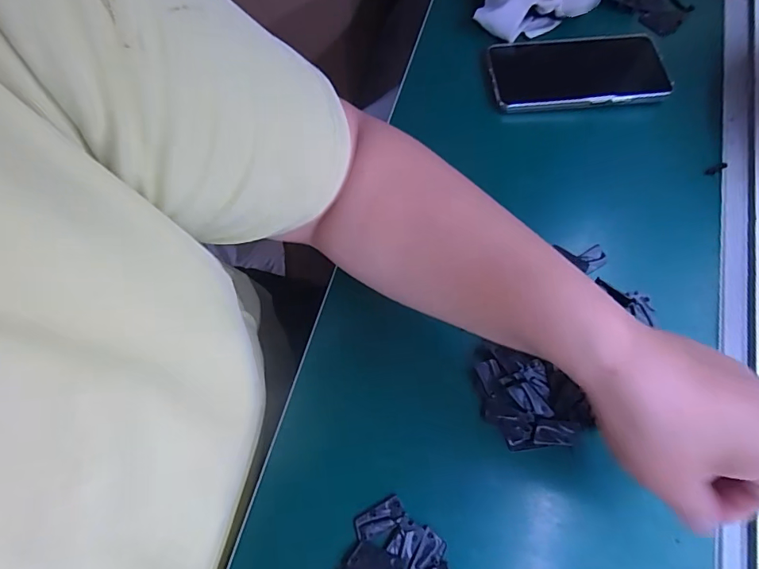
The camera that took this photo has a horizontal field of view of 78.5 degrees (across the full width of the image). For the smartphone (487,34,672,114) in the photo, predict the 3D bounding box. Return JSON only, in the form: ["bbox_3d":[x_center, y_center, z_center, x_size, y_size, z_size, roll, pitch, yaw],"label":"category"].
[{"bbox_3d":[0.183,-0.206,0.442,0.157,0.014,0.086,-3,70,-5],"label":"smartphone"}]

